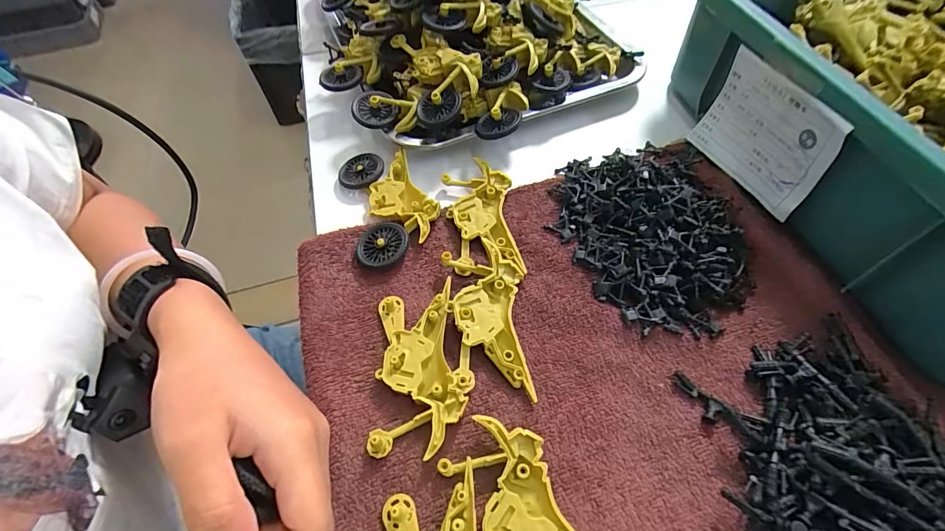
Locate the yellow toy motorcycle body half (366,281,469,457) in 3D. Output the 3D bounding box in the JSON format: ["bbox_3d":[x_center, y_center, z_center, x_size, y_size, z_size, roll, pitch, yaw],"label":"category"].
[{"bbox_3d":[-0.033,0.058,0.242,0.051,0.010,0.097,-4,58,-1],"label":"yellow toy motorcycle body half"}]

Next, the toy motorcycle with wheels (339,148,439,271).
[{"bbox_3d":[-0.065,-0.050,0.313,0.061,0.012,0.114,-18,59,-10],"label":"toy motorcycle with wheels"}]

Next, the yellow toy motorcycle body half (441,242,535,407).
[{"bbox_3d":[0.009,0.029,0.259,0.047,0.014,0.102,-5,58,-2],"label":"yellow toy motorcycle body half"}]

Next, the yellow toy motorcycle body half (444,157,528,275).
[{"bbox_3d":[0.006,-0.036,0.301,0.047,0.011,0.098,-6,58,-2],"label":"yellow toy motorcycle body half"}]

